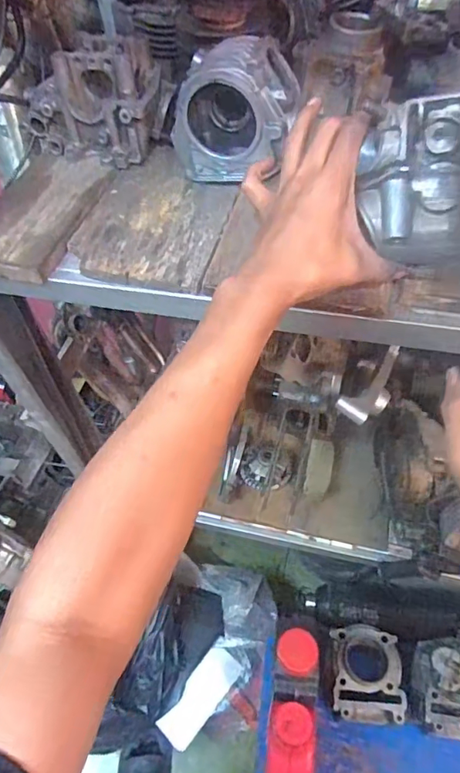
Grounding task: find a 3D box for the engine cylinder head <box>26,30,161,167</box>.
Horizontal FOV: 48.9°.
[{"bbox_3d":[-0.153,-0.338,0.594,0.155,0.092,0.116,9,55,12],"label":"engine cylinder head"}]

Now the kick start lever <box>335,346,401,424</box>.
[{"bbox_3d":[0.251,-0.003,0.846,0.059,0.026,0.175,34,63,26],"label":"kick start lever"}]

